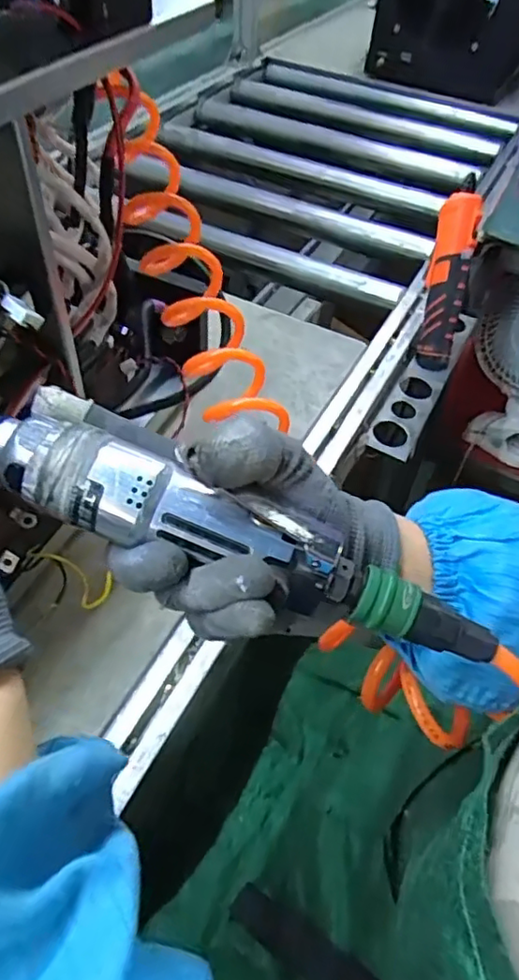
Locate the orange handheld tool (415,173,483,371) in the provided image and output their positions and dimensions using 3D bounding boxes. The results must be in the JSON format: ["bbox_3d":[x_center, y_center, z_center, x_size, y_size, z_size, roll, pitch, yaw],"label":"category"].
[{"bbox_3d":[0.224,-0.251,0.706,0.040,0.206,0.044,8,16,3],"label":"orange handheld tool"}]

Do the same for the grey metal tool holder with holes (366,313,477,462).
[{"bbox_3d":[0.195,-0.133,0.706,0.049,0.031,0.259,24,53,15],"label":"grey metal tool holder with holes"}]

